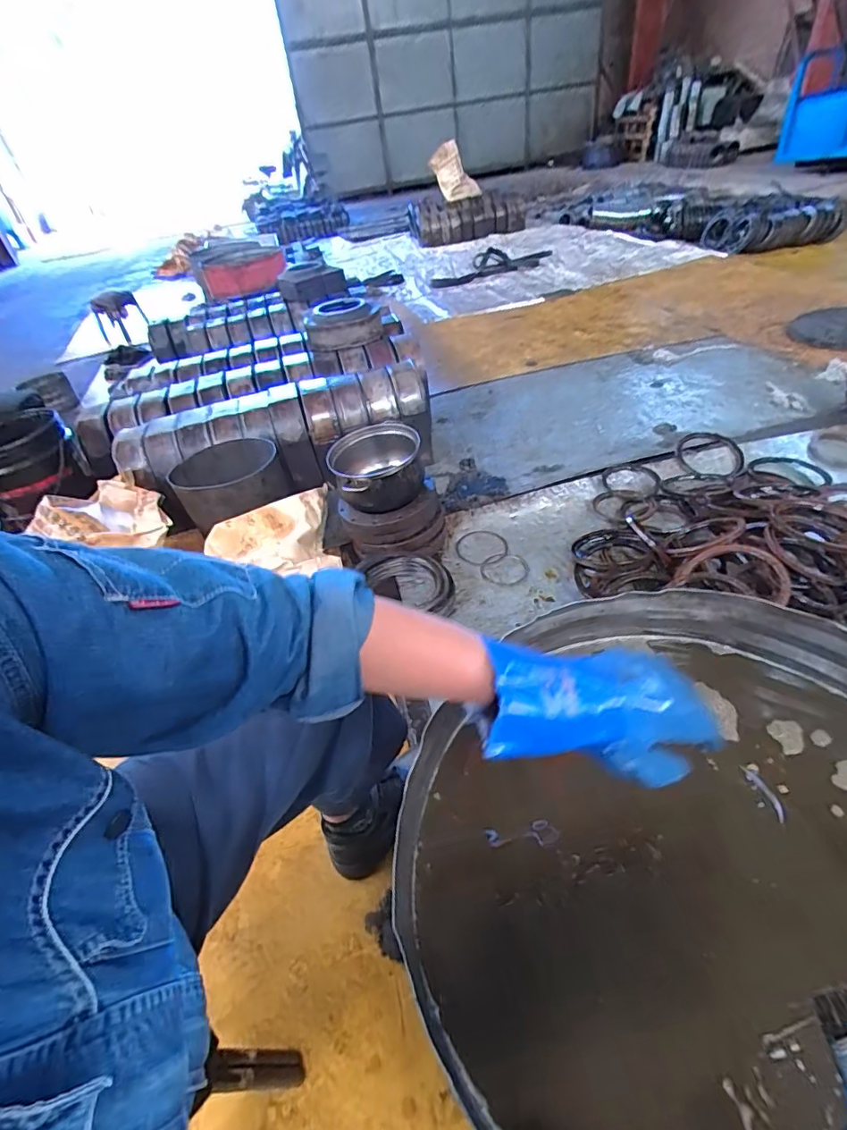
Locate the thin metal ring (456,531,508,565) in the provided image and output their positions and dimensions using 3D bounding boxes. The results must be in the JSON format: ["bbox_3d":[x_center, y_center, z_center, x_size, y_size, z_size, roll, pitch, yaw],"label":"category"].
[{"bbox_3d":[0.148,-0.042,1.250,0.125,0.007,0.116,-6,50,7],"label":"thin metal ring"}]

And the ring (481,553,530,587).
[{"bbox_3d":[0.196,0.013,1.185,0.114,0.009,0.107,-5,44,5],"label":"ring"}]

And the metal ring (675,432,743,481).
[{"bbox_3d":[0.796,-0.306,1.392,0.163,0.017,0.239,8,48,18],"label":"metal ring"}]

